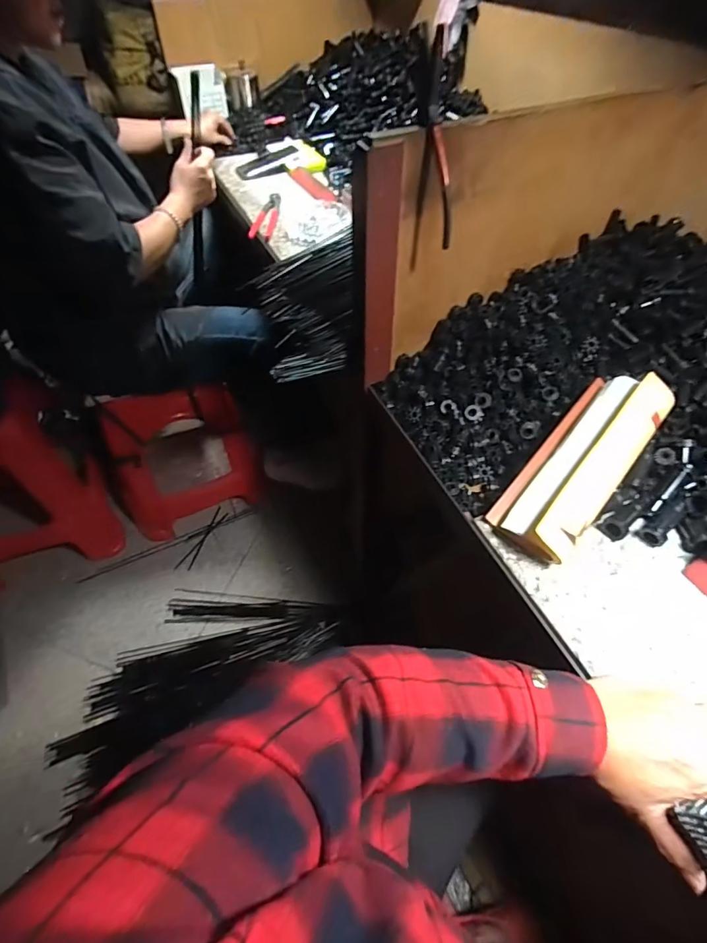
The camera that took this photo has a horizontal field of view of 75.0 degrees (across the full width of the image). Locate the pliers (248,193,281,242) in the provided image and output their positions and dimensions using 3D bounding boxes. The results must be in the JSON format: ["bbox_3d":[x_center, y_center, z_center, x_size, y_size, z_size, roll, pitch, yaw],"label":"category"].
[{"bbox_3d":[-0.178,-0.531,0.954,0.051,0.013,0.194,2,51,2],"label":"pliers"}]

